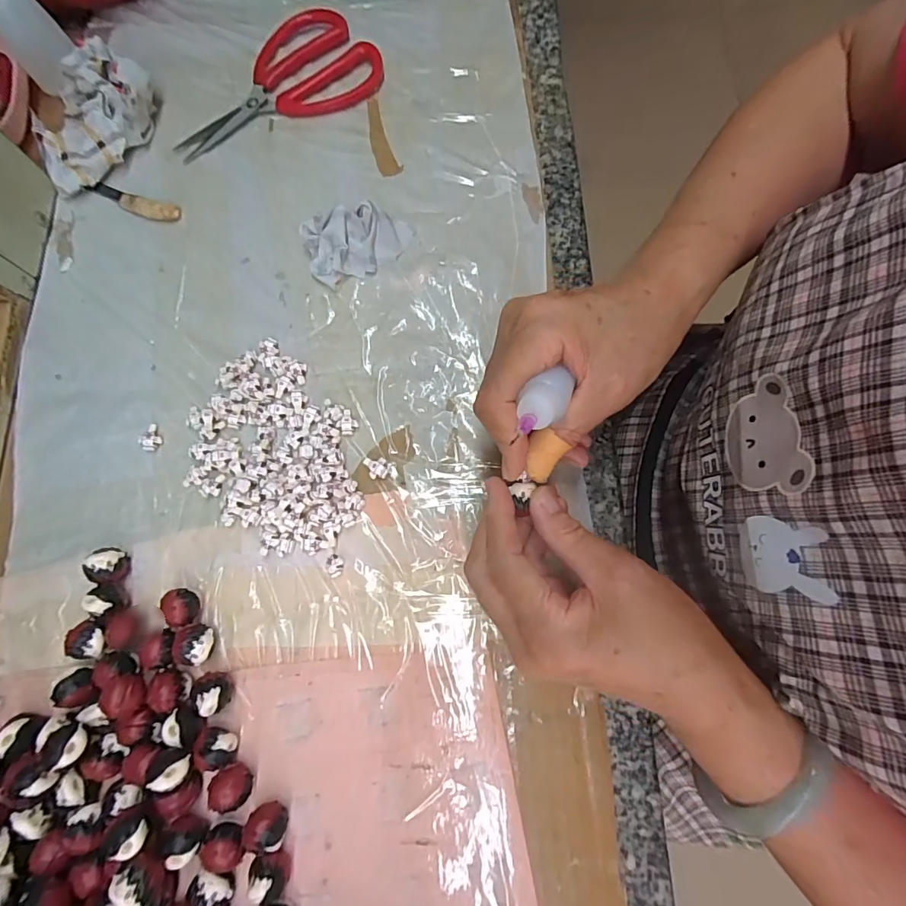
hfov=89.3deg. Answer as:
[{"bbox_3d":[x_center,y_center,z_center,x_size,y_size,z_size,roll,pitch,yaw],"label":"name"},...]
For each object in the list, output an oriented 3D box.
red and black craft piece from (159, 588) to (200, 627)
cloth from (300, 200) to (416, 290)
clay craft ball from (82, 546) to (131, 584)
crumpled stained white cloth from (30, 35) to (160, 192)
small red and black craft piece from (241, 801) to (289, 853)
[{"bbox_3d":[-0.148,0.084,0.252,0.017,0.017,0.019,-11,74,-2],"label":"red and black craft piece"},{"bbox_3d":[-0.062,-0.140,0.303,0.071,0.026,0.039,-19,75,-4],"label":"cloth"},{"bbox_3d":[-0.197,0.064,0.261,0.016,0.018,0.019,1,74,2],"label":"clay craft ball"},{"bbox_3d":[-0.263,-0.245,0.333,0.064,0.031,0.100,38,79,11],"label":"crumpled stained white cloth"},{"bbox_3d":[-0.091,0.182,0.224,0.019,0.019,0.015,8,75,4],"label":"small red and black craft piece"}]

